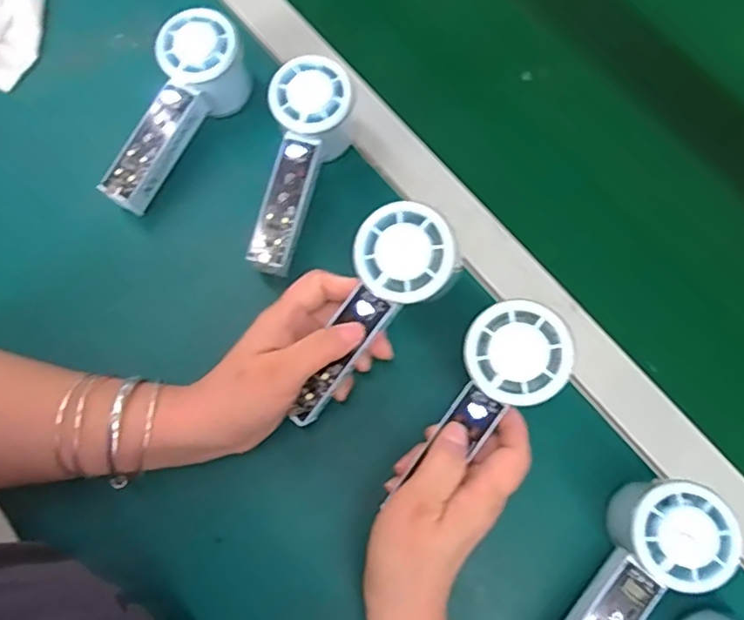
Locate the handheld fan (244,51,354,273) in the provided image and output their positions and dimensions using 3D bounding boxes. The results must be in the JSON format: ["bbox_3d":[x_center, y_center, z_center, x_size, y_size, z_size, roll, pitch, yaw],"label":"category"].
[{"bbox_3d":[-0.054,-0.101,0.437,0.054,0.054,0.152,16,89,4],"label":"handheld fan"}]

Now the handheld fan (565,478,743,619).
[{"bbox_3d":[0.148,0.165,0.355,0.056,0.047,0.149,39,91,10],"label":"handheld fan"}]

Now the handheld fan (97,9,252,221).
[{"bbox_3d":[-0.147,-0.144,0.450,0.050,0.062,0.152,30,90,8],"label":"handheld fan"}]

